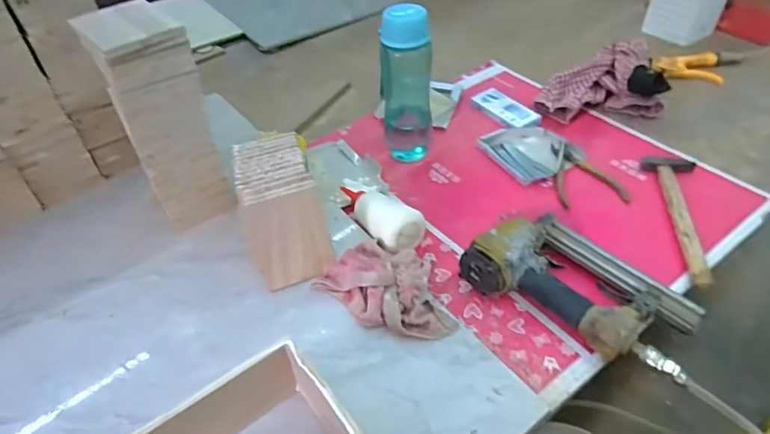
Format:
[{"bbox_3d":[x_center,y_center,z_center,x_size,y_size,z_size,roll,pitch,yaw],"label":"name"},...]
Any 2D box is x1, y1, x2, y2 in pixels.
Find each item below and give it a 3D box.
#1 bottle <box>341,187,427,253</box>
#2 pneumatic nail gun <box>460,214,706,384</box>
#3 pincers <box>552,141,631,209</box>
[{"bbox_3d":[-0.009,-0.008,0.675,0.061,0.055,0.153,-26,49,-23],"label":"bottle"},{"bbox_3d":[0.228,0.074,0.570,0.242,0.063,0.146,26,50,25],"label":"pneumatic nail gun"},{"bbox_3d":[0.299,-0.070,0.751,0.097,0.017,0.132,-6,45,-4],"label":"pincers"}]

